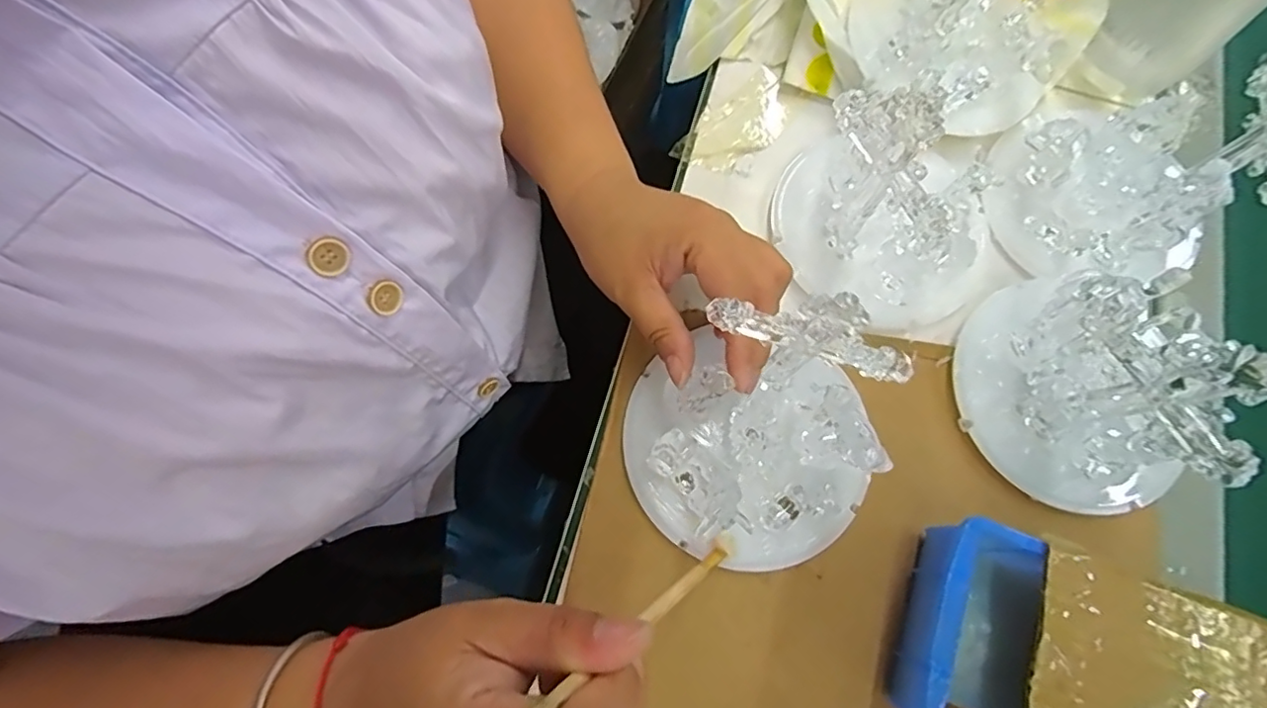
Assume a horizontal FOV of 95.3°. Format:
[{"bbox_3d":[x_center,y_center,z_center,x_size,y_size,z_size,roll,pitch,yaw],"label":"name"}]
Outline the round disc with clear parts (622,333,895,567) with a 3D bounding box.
[{"bbox_3d":[0.061,0.053,0.304,0.133,0.029,0.110,17,73,4],"label":"round disc with clear parts"}]

